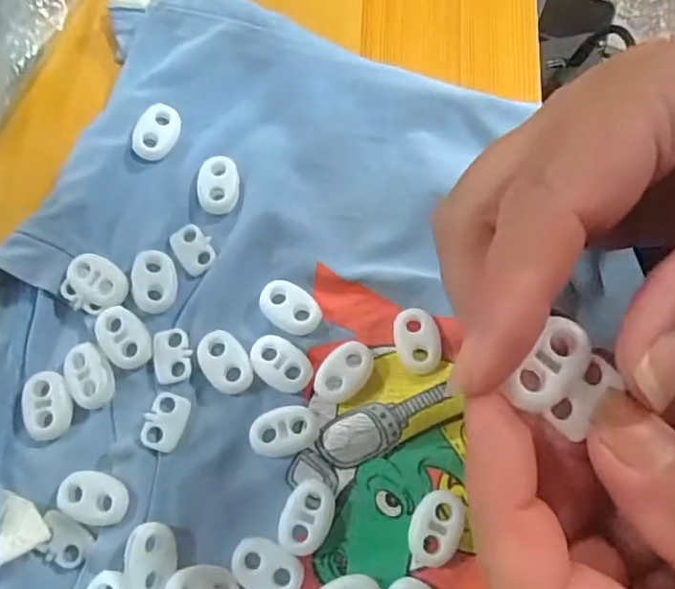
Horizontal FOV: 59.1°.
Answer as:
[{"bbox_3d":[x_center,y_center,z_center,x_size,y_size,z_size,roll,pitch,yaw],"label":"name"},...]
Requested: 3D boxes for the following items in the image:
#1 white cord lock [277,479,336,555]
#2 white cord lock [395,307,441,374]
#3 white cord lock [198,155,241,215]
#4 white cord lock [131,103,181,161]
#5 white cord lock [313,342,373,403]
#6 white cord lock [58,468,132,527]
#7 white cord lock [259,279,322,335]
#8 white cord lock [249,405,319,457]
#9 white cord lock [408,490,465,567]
[{"bbox_3d":[-0.009,0.069,0.185,0.015,0.005,0.022,19,73,6],"label":"white cord lock"},{"bbox_3d":[0.027,0.016,0.202,0.014,0.006,0.022,-6,72,-2],"label":"white cord lock"},{"bbox_3d":[-0.044,-0.040,0.221,0.015,0.006,0.021,-6,72,-2],"label":"white cord lock"},{"bbox_3d":[-0.068,-0.062,0.225,0.013,0.005,0.023,17,73,5],"label":"white cord lock"},{"bbox_3d":[0.002,0.026,0.200,0.016,0.005,0.023,31,75,9],"label":"white cord lock"},{"bbox_3d":[-0.077,0.064,0.187,0.022,0.004,0.015,16,73,4],"label":"white cord lock"},{"bbox_3d":[-0.016,0.004,0.206,0.022,0.004,0.015,40,76,11],"label":"white cord lock"},{"bbox_3d":[-0.017,0.044,0.193,0.022,0.005,0.015,-9,73,-3],"label":"white cord lock"},{"bbox_3d":[0.031,0.072,0.185,0.015,0.006,0.022,20,73,6],"label":"white cord lock"}]

